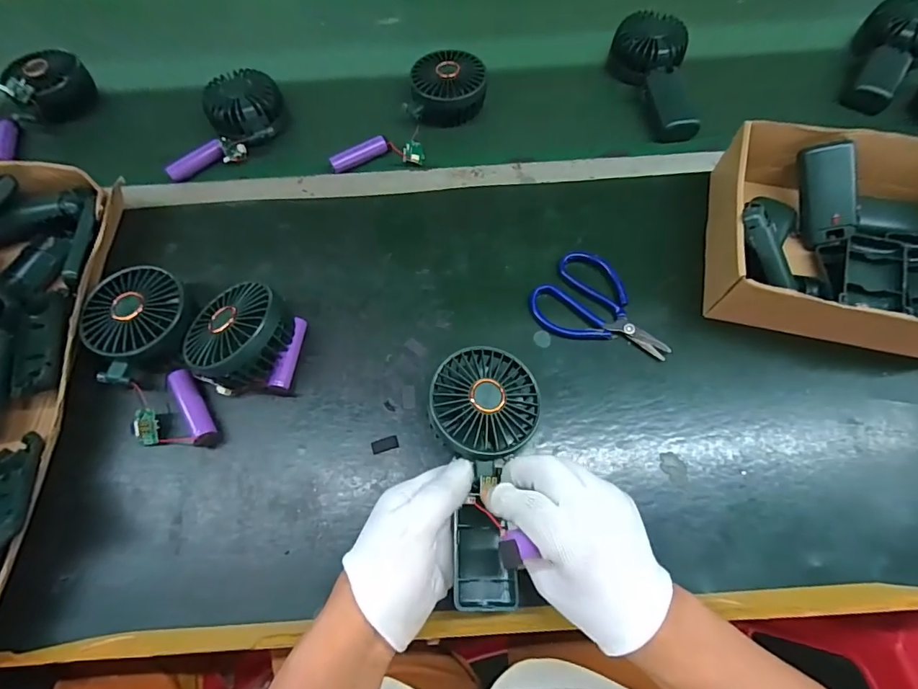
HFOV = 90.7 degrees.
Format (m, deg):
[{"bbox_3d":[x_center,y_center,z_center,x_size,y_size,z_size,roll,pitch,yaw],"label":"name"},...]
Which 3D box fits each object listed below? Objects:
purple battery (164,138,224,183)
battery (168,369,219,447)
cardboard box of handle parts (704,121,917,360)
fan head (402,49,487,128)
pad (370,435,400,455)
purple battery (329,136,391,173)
[{"bbox_3d":[-0.294,-0.205,0.508,0.064,0.015,0.021,-34,70,-12],"label":"purple battery"},{"bbox_3d":[-0.227,0.053,0.389,0.017,0.021,0.071,-28,69,-10],"label":"battery"},{"bbox_3d":[0.339,-0.090,0.400,0.208,0.076,0.188,13,68,7],"label":"cardboard box of handle parts"},{"bbox_3d":[-0.012,-0.297,0.527,0.084,0.042,0.076,9,67,5],"label":"fan head"},{"bbox_3d":[-0.062,0.084,0.380,0.023,0.004,0.011,-18,67,-6],"label":"pad"},{"bbox_3d":[-0.111,-0.214,0.508,0.068,0.012,0.017,-26,69,-9],"label":"purple battery"}]

